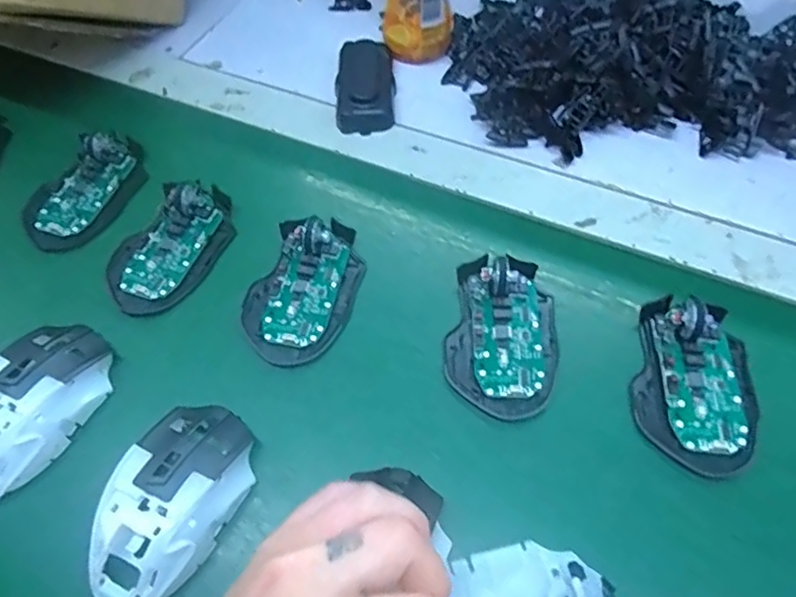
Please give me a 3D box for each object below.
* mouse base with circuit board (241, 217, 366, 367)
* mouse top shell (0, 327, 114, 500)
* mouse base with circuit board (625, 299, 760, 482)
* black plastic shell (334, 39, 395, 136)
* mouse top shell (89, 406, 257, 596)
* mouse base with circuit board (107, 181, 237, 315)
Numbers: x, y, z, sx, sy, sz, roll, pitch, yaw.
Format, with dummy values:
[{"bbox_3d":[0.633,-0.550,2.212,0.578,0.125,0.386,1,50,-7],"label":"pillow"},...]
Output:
[{"bbox_3d":[-0.067,-0.010,0.421,0.073,0.022,0.115,19,61,14],"label":"mouse base with circuit board"},{"bbox_3d":[-0.235,0.066,0.369,0.062,0.034,0.115,21,62,15],"label":"mouse top shell"},{"bbox_3d":[0.190,0.050,0.368,0.072,0.025,0.110,14,60,11],"label":"mouse base with circuit board"},{"bbox_3d":[-0.029,-0.192,0.526,0.051,0.025,0.097,-1,58,2],"label":"black plastic shell"},{"bbox_3d":[-0.131,0.116,0.334,0.062,0.033,0.114,22,62,16],"label":"mouse top shell"},{"bbox_3d":[-0.172,-0.044,0.442,0.068,0.022,0.114,28,64,19],"label":"mouse base with circuit board"}]

